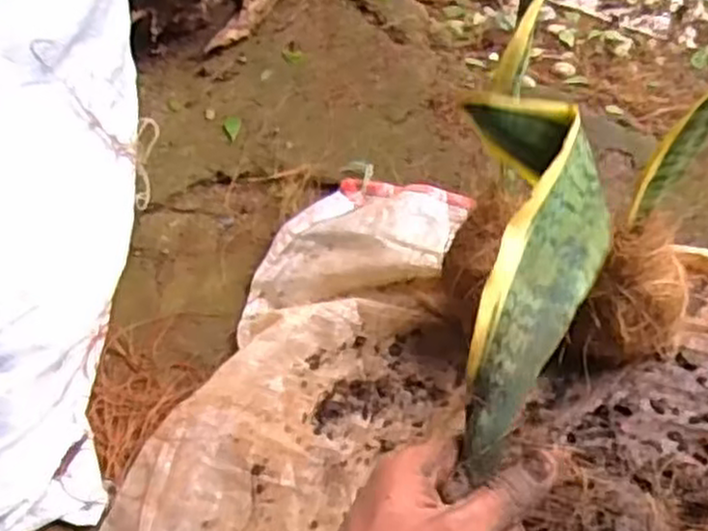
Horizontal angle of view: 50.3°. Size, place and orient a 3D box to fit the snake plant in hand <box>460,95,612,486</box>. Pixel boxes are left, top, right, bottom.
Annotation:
[{"bbox_3d":[0.079,0.005,0.351,0.069,0.030,0.180,10,74,8],"label":"snake plant in hand"}]

